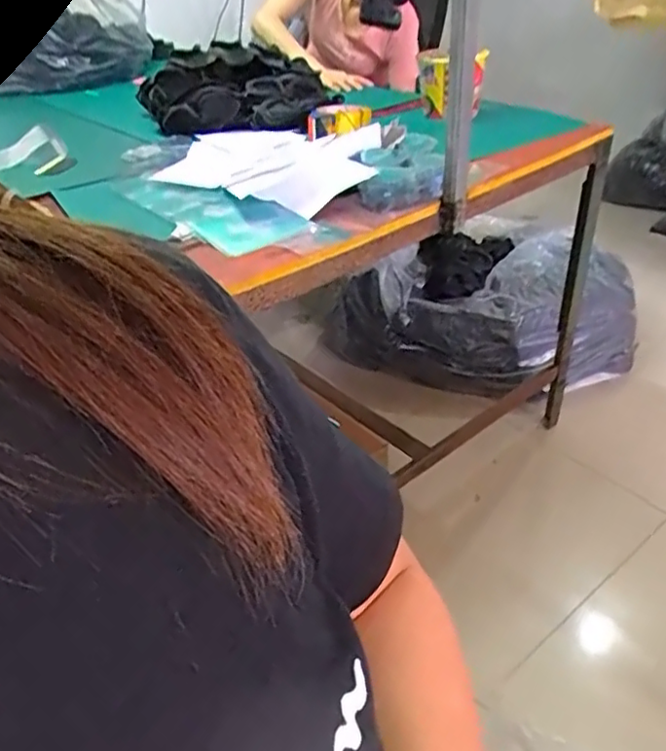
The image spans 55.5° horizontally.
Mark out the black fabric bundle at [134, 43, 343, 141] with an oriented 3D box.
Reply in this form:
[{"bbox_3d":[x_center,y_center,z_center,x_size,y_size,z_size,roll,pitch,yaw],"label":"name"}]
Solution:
[{"bbox_3d":[-0.196,-0.589,1.285,0.383,0.126,0.266,0,35,6],"label":"black fabric bundle"}]

